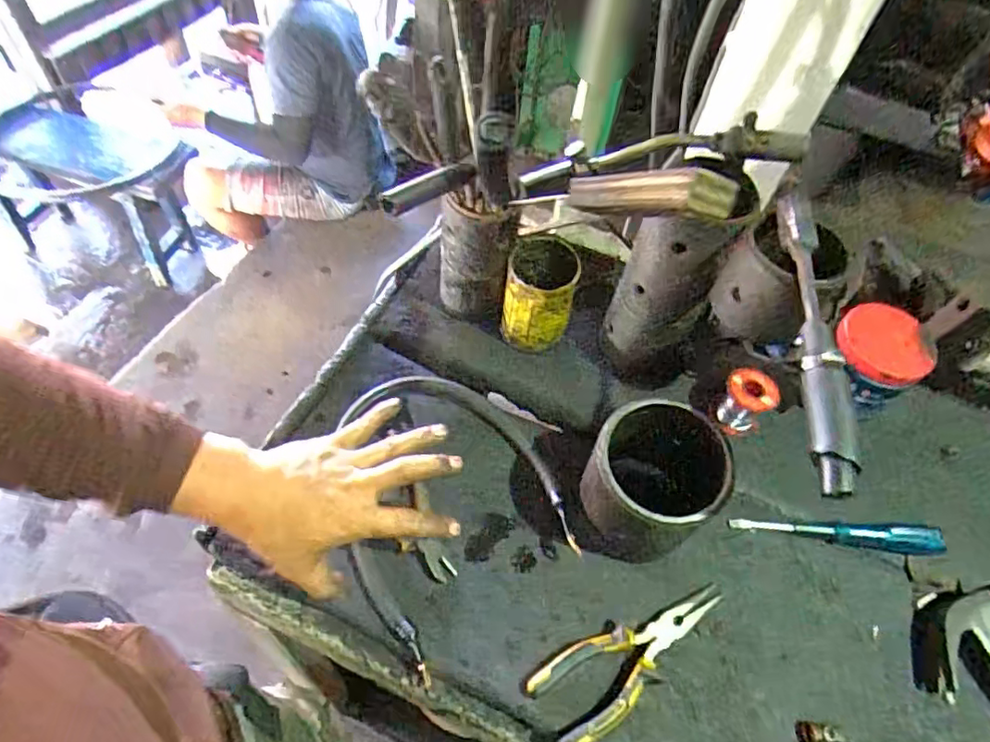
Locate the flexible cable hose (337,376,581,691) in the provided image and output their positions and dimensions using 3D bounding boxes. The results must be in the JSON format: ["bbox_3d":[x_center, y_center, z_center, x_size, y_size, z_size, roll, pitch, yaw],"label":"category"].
[{"bbox_3d":[-0.053,0.117,0.590,0.211,0.036,0.267,-28,62,-22],"label":"flexible cable hose"}]

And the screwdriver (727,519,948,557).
[{"bbox_3d":[0.334,0.158,0.588,0.190,0.027,0.027,4,54,11],"label":"screwdriver"}]

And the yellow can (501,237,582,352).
[{"bbox_3d":[0.049,-0.081,0.667,0.071,0.124,0.068,3,55,-4],"label":"yellow can"}]

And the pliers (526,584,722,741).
[{"bbox_3d":[0.121,0.246,0.519,0.190,0.016,0.065,-26,61,-21],"label":"pliers"}]

